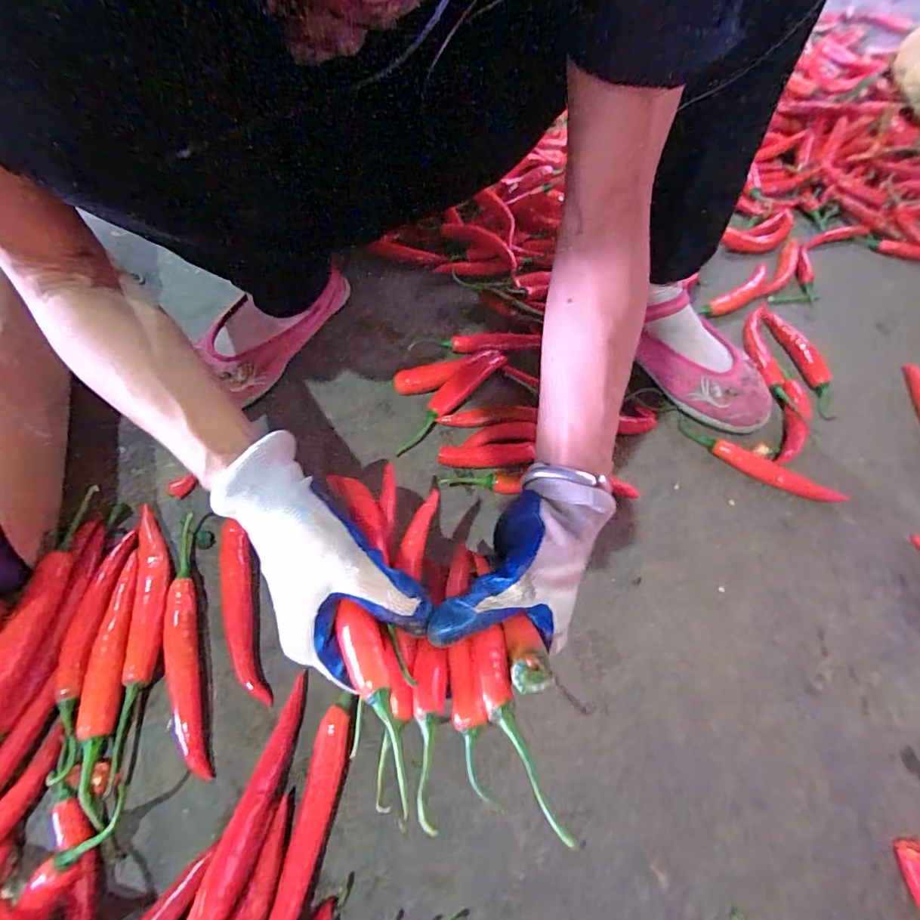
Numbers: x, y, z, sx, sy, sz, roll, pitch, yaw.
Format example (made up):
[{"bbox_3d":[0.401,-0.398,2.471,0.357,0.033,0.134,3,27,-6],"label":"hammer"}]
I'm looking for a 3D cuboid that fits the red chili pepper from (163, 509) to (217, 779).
[{"bbox_3d":[-0.203,0.124,0.346,0.020,0.014,0.193,-17,58,-12],"label":"red chili pepper"}]

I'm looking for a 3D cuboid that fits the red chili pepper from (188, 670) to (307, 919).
[{"bbox_3d":[-0.129,0.216,0.271,0.022,0.027,0.177,9,39,5],"label":"red chili pepper"}]

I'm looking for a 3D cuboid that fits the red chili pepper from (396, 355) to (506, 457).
[{"bbox_3d":[-0.010,-0.061,0.472,0.026,0.017,0.149,35,62,20],"label":"red chili pepper"}]

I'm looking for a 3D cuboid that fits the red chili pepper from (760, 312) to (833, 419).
[{"bbox_3d":[0.375,-0.112,0.518,0.023,0.024,0.140,-11,57,-9],"label":"red chili pepper"}]

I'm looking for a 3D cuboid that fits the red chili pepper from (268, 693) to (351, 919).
[{"bbox_3d":[-0.089,0.215,0.283,0.022,0.022,0.131,6,56,3],"label":"red chili pepper"}]

